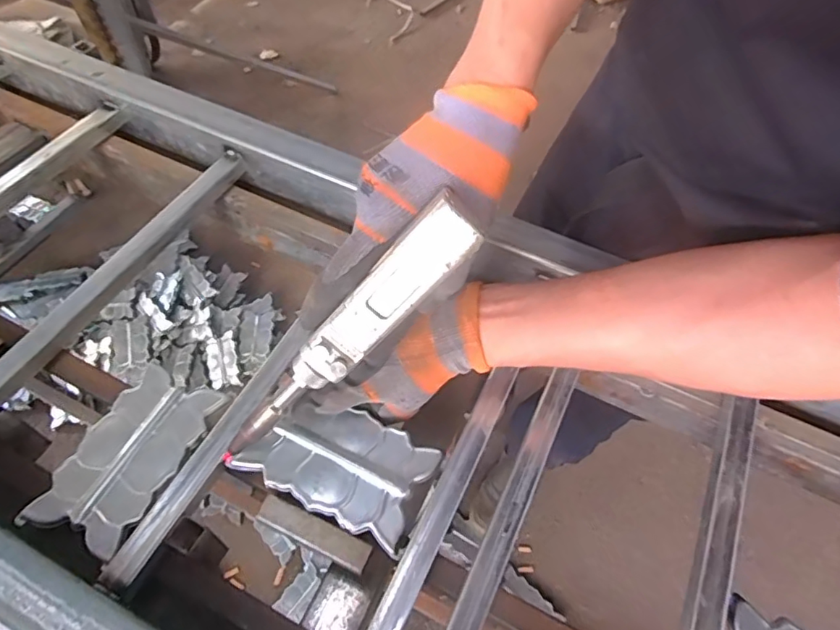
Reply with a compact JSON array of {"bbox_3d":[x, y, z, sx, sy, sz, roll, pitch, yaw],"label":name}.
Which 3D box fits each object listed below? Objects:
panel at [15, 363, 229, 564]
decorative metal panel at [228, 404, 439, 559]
[{"bbox_3d":[-0.211,0.100,0.389,0.074,0.009,0.127,22,59,11],"label":"panel"},{"bbox_3d":[-0.058,0.104,0.387,0.126,0.011,0.074,25,60,12],"label":"decorative metal panel"}]

